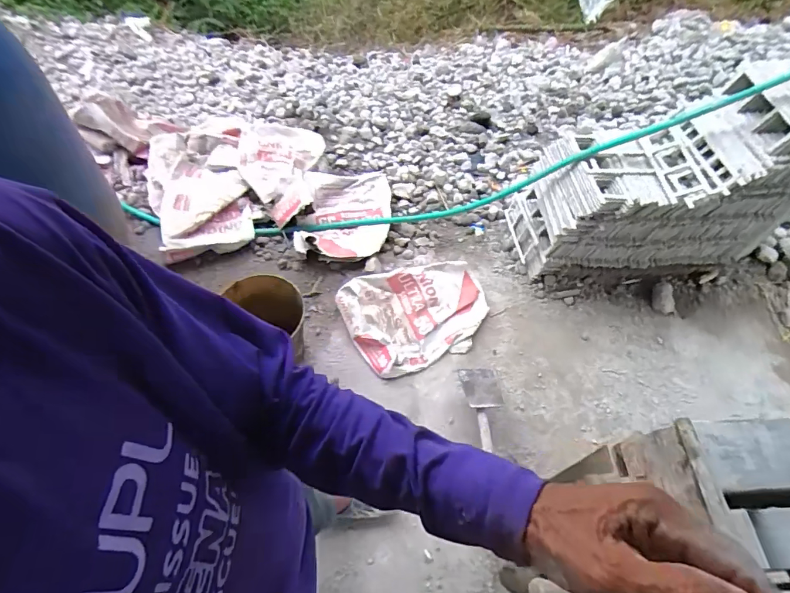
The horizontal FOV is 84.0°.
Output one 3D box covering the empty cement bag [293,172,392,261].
[{"bbox_3d":[-0.210,-0.374,1.881,0.375,0.160,0.529,5,57,1],"label":"empty cement bag"}]

